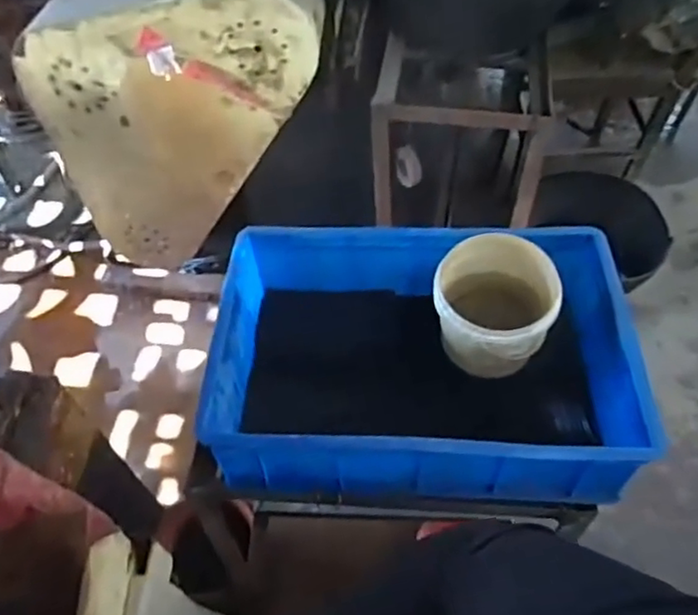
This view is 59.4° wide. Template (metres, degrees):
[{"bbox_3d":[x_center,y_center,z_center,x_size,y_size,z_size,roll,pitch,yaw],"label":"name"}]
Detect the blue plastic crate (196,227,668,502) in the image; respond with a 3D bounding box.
[{"bbox_3d":[0.090,0.078,0.854,0.509,0.226,0.349,2,53,2],"label":"blue plastic crate"}]

